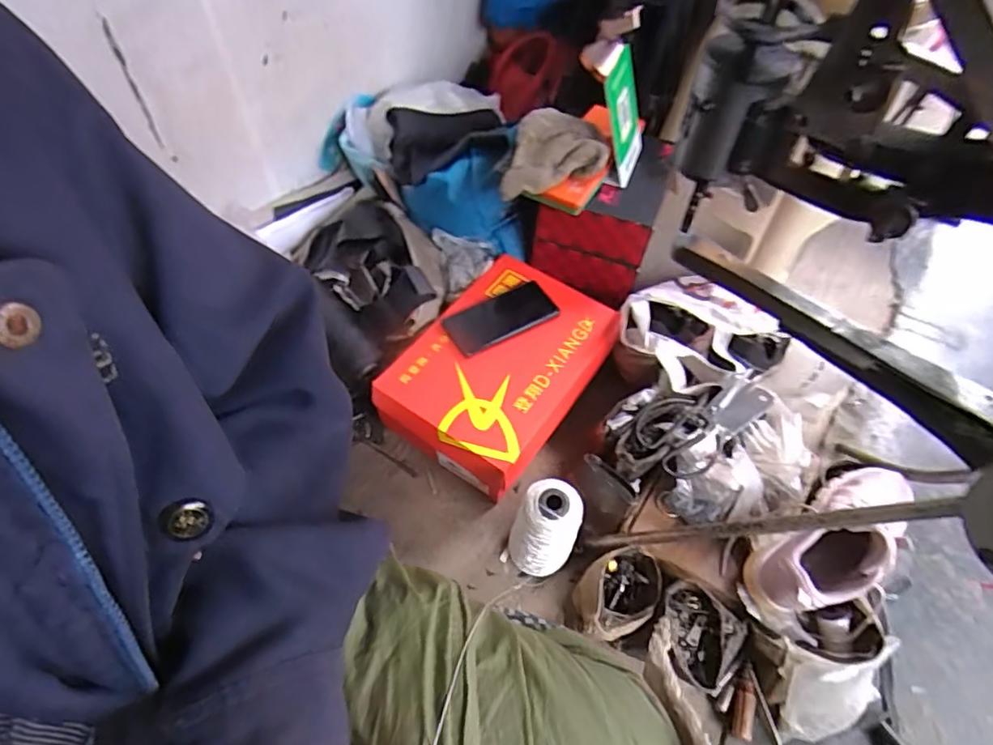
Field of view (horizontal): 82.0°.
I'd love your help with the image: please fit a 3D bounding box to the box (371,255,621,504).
[{"bbox_3d":[0.009,-0.005,0.818,0.223,0.109,0.328,33,60,19],"label":"box"}]

